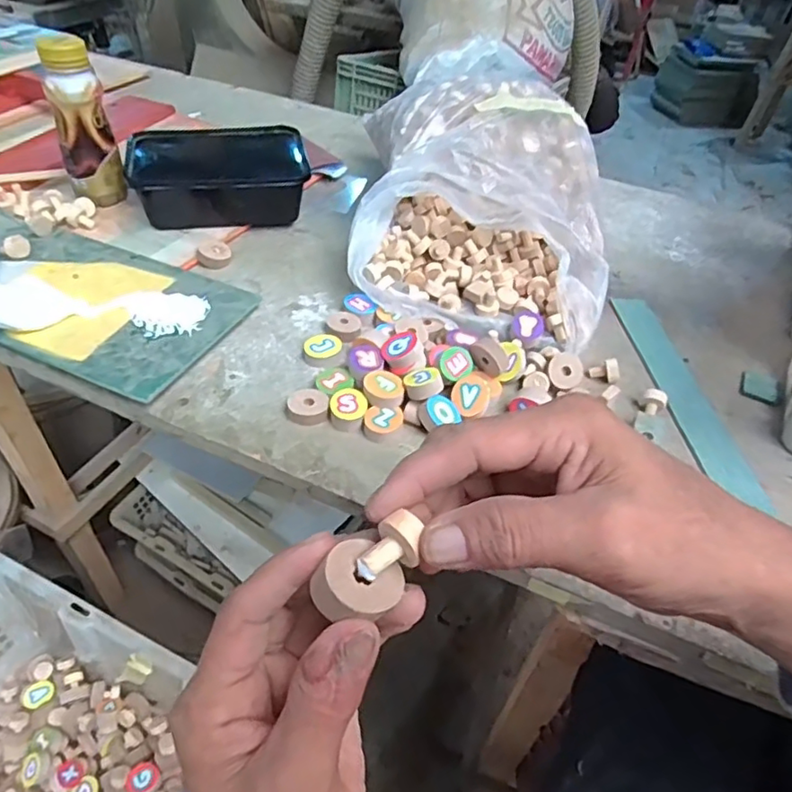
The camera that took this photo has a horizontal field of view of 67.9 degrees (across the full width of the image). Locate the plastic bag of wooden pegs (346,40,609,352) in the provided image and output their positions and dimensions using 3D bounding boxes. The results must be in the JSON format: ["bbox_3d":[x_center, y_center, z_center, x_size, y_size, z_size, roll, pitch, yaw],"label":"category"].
[{"bbox_3d":[0.080,-0.196,0.553,0.227,0.137,0.321,5,44,-1],"label":"plastic bag of wooden pegs"}]

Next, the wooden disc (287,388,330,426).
[{"bbox_3d":[-0.062,0.008,0.422,0.028,0.012,0.025,-3,44,-8],"label":"wooden disc"}]

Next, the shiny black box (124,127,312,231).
[{"bbox_3d":[-0.180,-0.228,0.606,0.167,0.057,0.103,-9,45,-14],"label":"shiny black box"}]

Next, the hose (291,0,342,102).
[{"bbox_3d":[-0.196,-1.015,1.565,0.100,0.434,0.065,29,45,-6],"label":"hose"}]

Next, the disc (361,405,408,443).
[{"bbox_3d":[-0.008,0.020,0.419,0.028,0.012,0.024,12,44,7],"label":"disc"}]

